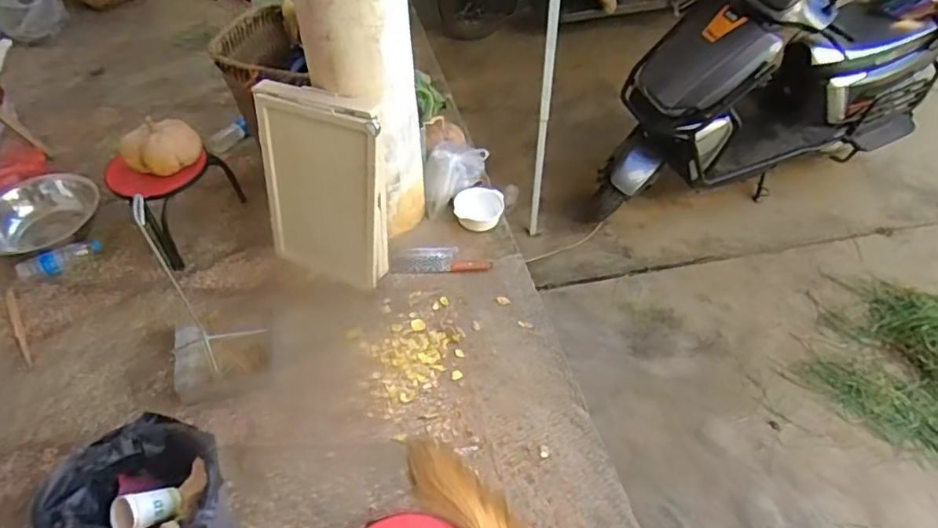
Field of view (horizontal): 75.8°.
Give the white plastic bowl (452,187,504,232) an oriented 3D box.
[{"bbox_3d":[0.033,-0.185,1.941,0.145,0.079,0.136,0,49,0],"label":"white plastic bowl"}]

